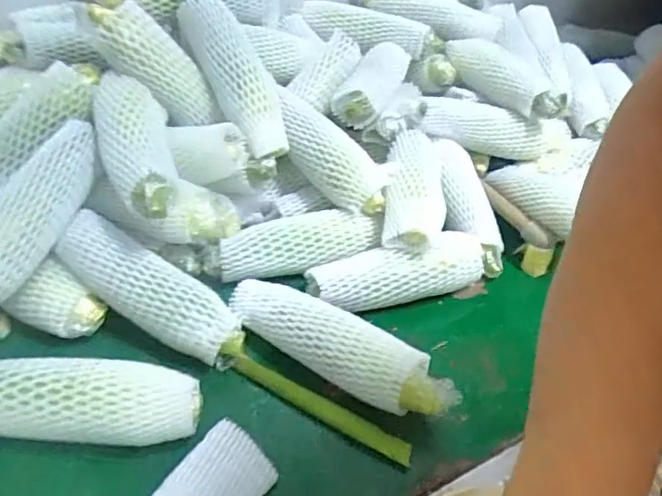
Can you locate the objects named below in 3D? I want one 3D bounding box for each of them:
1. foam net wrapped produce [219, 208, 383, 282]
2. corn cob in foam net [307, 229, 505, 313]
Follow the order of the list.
[{"bbox_3d":[-0.036,-0.007,0.686,0.194,0.054,0.059,-8,41,-16],"label":"foam net wrapped produce"},{"bbox_3d":[0.094,0.021,0.670,0.247,0.056,0.066,-11,42,-19],"label":"corn cob in foam net"}]

